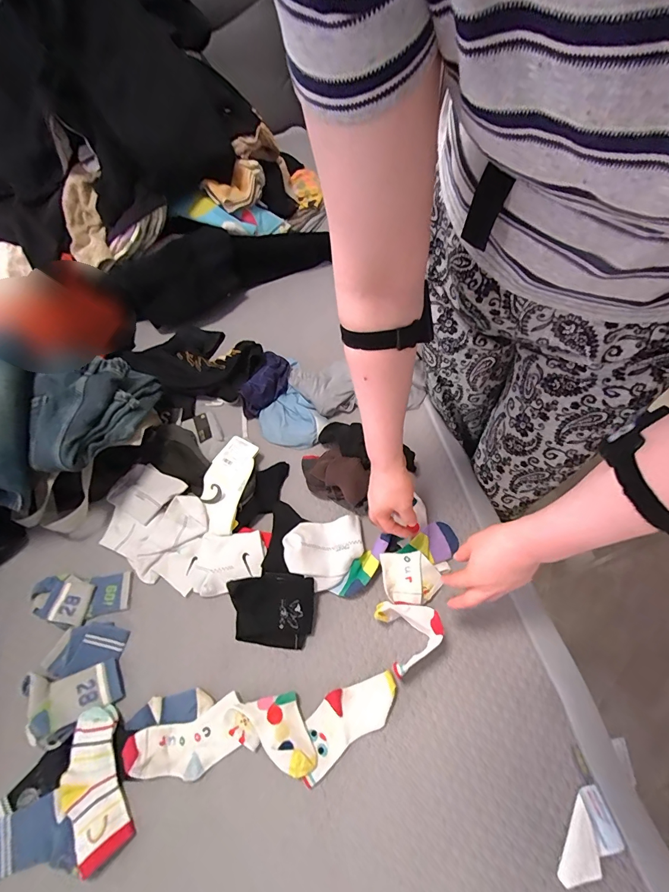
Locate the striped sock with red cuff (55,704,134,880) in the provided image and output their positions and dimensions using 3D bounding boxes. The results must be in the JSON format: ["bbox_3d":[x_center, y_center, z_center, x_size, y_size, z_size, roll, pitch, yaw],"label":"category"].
[{"bbox_3d":[-0.327,0.452,0.507,0.083,0.023,0.168,-24,59,-10],"label":"striped sock with red cuff"}]

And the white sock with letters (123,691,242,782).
[{"bbox_3d":[-0.202,0.411,0.519,0.151,0.029,0.074,-20,59,-8],"label":"white sock with letters"}]

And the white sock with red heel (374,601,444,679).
[{"bbox_3d":[0.112,0.272,0.560,0.084,0.057,0.092,-19,59,-7],"label":"white sock with red heel"}]

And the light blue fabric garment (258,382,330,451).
[{"bbox_3d":[-0.090,-0.051,0.796,0.116,0.026,0.136,-41,64,-19],"label":"light blue fabric garment"}]

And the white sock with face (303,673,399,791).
[{"bbox_3d":[0.015,0.377,0.527,0.160,0.017,0.069,-32,61,-14],"label":"white sock with face"}]

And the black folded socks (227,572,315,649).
[{"bbox_3d":[-0.099,0.260,0.603,0.132,0.025,0.105,1,77,1],"label":"black folded socks"}]

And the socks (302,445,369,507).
[{"bbox_3d":[-0.003,0.051,0.695,0.093,0.072,0.142,-40,62,-18],"label":"socks"}]

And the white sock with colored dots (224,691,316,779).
[{"bbox_3d":[-0.081,0.384,0.523,0.130,0.029,0.075,20,62,16],"label":"white sock with colored dots"}]

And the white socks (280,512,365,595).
[{"bbox_3d":[-0.017,0.179,0.639,0.130,0.039,0.111,-9,58,-1],"label":"white socks"}]

